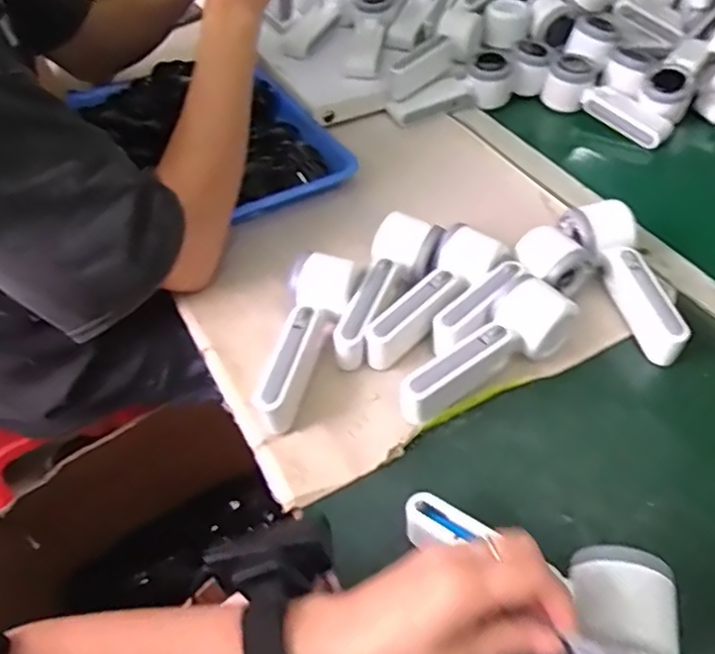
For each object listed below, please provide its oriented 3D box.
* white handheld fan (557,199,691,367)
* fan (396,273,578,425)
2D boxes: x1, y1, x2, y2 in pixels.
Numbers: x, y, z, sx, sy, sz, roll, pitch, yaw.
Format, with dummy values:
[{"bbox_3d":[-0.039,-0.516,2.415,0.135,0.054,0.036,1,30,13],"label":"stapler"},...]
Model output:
[{"bbox_3d":[0.241,-0.043,0.562,0.052,0.057,0.166,-11,49,-11],"label":"white handheld fan"},{"bbox_3d":[0.099,0.023,0.499,0.167,0.060,0.057,-33,56,-27],"label":"fan"}]

